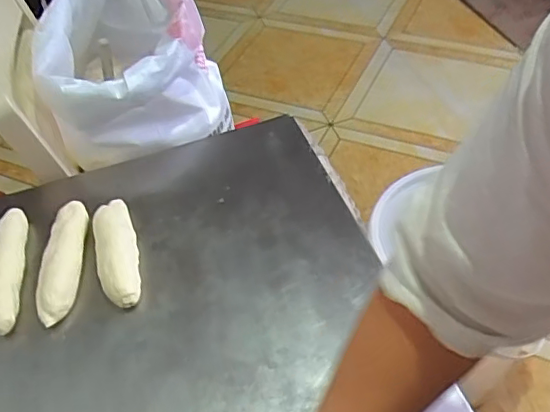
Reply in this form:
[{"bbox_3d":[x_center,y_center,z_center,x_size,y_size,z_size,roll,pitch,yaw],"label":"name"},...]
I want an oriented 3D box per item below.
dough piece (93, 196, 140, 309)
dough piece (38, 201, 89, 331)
[{"bbox_3d":[-0.179,0.051,0.656,0.046,0.025,0.146,-17,48,-9],"label":"dough piece"},{"bbox_3d":[-0.236,0.057,0.654,0.043,0.029,0.158,-6,47,2],"label":"dough piece"}]

